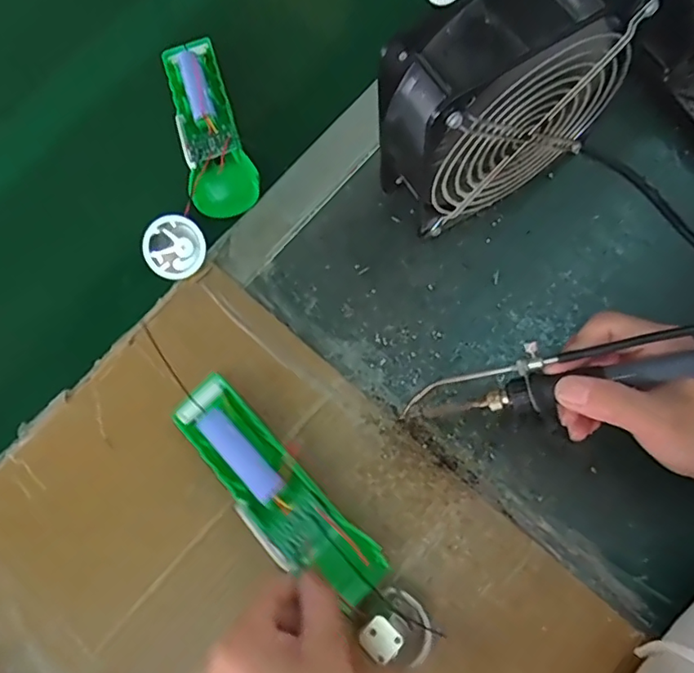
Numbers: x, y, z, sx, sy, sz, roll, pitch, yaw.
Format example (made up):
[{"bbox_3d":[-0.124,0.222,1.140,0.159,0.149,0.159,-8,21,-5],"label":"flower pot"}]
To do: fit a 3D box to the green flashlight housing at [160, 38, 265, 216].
[{"bbox_3d":[-0.110,-0.167,0.443,0.051,0.029,0.148,-18,73,-1],"label":"green flashlight housing"}]

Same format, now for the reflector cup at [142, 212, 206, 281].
[{"bbox_3d":[-0.127,-0.067,0.421,0.044,0.027,0.045,17,102,-5],"label":"reflector cup"}]

